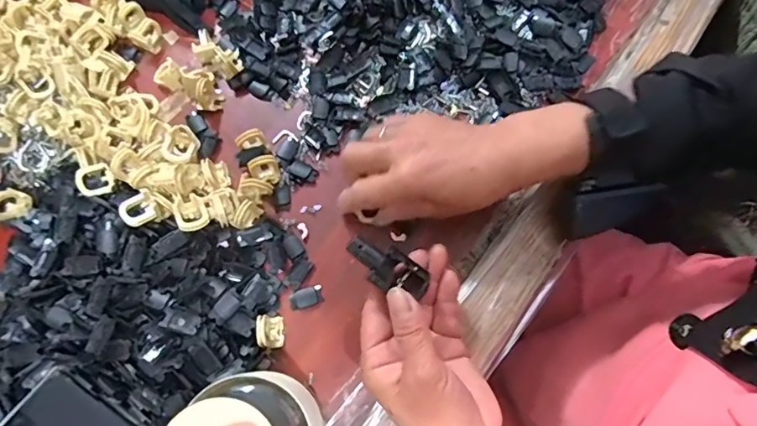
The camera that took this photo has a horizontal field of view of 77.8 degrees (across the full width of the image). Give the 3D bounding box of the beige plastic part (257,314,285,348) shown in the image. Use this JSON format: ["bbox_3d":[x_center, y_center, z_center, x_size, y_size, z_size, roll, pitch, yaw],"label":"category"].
[{"bbox_3d":[-0.075,0.082,0.325,0.015,0.020,0.022,-4,75,0],"label":"beige plastic part"}]

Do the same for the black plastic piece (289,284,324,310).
[{"bbox_3d":[-0.053,0.062,0.342,0.024,0.004,0.014,-18,76,-4],"label":"black plastic piece"}]

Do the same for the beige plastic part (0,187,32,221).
[{"bbox_3d":[-0.276,-0.007,0.350,0.014,0.026,0.022,-4,99,41],"label":"beige plastic part"}]

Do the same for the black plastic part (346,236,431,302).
[{"bbox_3d":[0.004,0.033,0.285,0.051,0.014,0.024,30,75,-16],"label":"black plastic part"}]

